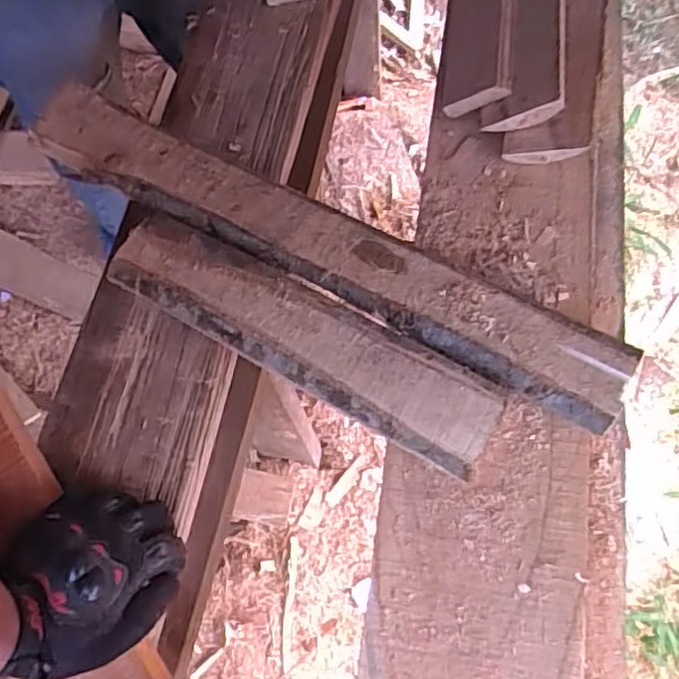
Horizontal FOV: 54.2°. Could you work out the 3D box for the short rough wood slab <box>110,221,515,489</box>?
[{"bbox_3d":[-0.041,-0.009,0.609,0.387,0.025,0.085,29,72,14],"label":"short rough wood slab"}]

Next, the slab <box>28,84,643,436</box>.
[{"bbox_3d":[-0.041,-0.102,0.643,0.647,0.035,0.085,28,71,14],"label":"slab"}]

